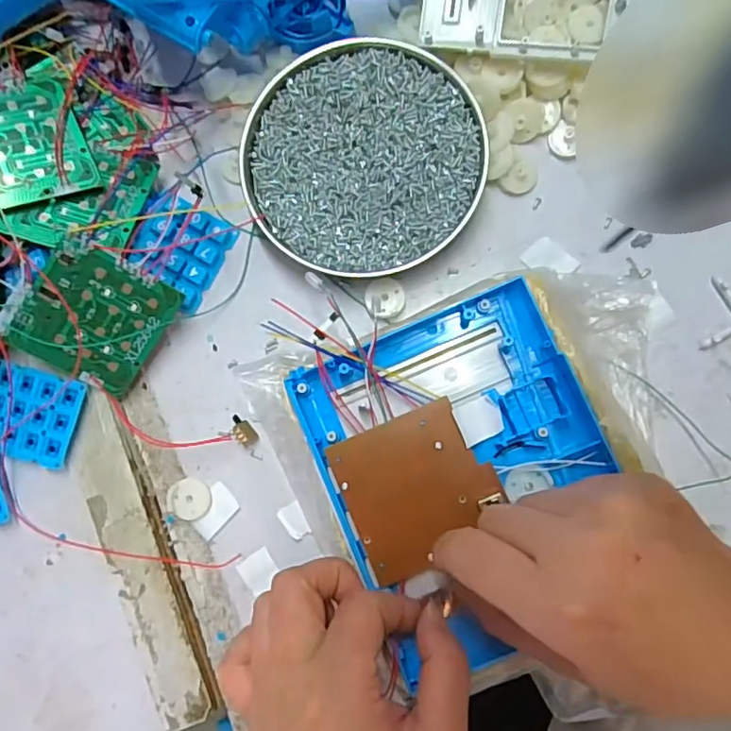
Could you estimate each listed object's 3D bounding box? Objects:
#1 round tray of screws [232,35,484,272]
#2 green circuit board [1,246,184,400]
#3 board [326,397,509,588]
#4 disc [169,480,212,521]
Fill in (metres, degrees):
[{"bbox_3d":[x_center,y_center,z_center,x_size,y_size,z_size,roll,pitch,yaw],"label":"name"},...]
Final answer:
[{"bbox_3d":[-0.002,-0.119,0.325,0.132,0.016,0.131,0,87,3],"label":"round tray of screws"},{"bbox_3d":[-0.148,-0.026,0.311,0.068,0.005,0.069,32,98,-23],"label":"green circuit board"},{"bbox_3d":[0.026,0.061,0.279,0.071,0.007,0.071,-24,86,2],"label":"board"},{"bbox_3d":[-0.100,0.077,0.323,0.023,0.007,0.022,0,85,4],"label":"disc"}]

